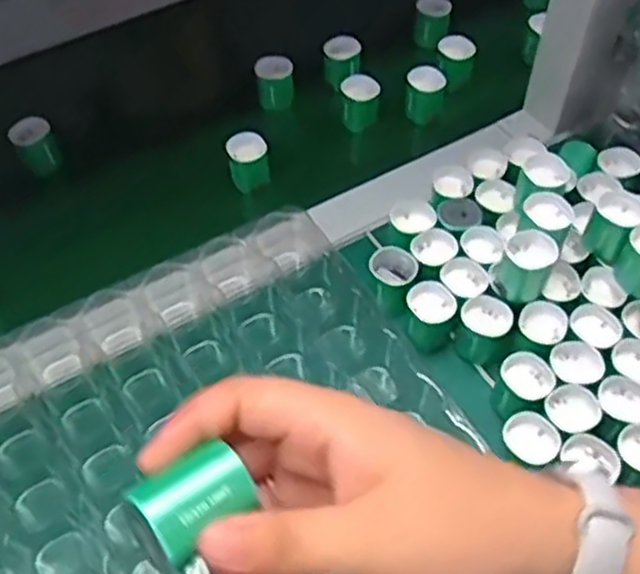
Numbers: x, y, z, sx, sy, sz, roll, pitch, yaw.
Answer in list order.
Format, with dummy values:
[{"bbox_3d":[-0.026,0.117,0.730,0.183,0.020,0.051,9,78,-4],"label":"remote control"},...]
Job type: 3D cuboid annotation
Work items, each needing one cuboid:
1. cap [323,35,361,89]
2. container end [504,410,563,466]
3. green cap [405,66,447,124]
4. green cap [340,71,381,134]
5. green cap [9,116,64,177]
[{"bbox_3d":[0.020,-0.193,0.639,0.030,0.030,0.028,0,54,0],"label":"cap"},{"bbox_3d":[0.118,0.088,0.424,0.031,0.025,0.024,35,62,23],"label":"container end"},{"bbox_3d":[0.086,-0.159,0.615,0.030,0.039,0.028,0,54,0],"label":"green cap"},{"bbox_3d":[0.033,-0.150,0.610,0.029,0.034,0.031,0,54,0],"label":"green cap"},{"bbox_3d":[-0.222,-0.111,0.589,0.030,0.031,0.036,-23,57,-15],"label":"green cap"}]

